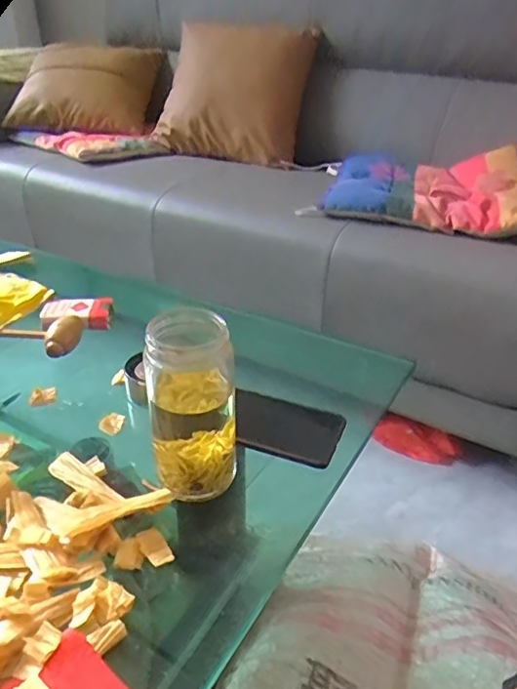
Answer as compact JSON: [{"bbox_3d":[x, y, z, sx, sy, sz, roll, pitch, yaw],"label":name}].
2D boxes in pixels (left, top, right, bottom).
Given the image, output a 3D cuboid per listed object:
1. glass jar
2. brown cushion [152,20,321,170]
[{"bbox_3d":[-0.054,0.047,0.451,0.071,0.151,0.066,1,32,-1],"label":"glass jar"},{"bbox_3d":[-0.066,-0.608,1.325,0.379,0.307,0.105,18,10,22],"label":"brown cushion"}]

